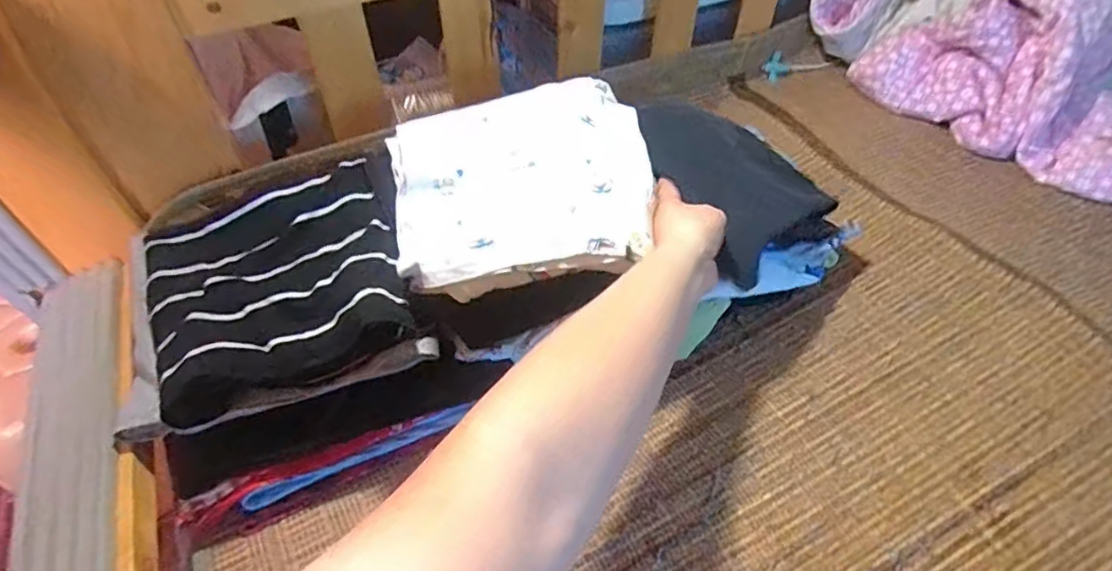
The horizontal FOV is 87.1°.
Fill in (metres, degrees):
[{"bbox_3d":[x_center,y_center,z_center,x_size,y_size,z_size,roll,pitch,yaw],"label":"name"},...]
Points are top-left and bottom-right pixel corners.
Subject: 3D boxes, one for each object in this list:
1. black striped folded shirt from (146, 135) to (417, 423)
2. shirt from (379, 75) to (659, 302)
[{"bbox_3d":[-0.204,-0.010,0.467,0.178,0.065,0.176,-21,50,-16],"label":"black striped folded shirt"},{"bbox_3d":[-0.021,-0.084,0.474,0.216,0.056,0.176,-15,52,-7],"label":"shirt"}]

